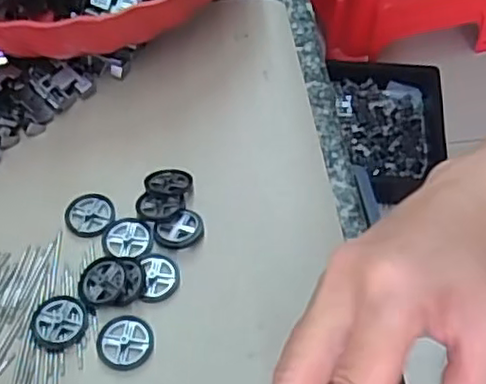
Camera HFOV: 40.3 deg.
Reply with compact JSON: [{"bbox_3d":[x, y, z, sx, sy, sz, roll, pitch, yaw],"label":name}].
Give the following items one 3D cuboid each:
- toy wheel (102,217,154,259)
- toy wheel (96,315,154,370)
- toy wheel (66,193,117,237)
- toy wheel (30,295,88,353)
[{"bbox_3d":[-0.065,0.025,0.368,0.026,0.006,0.028,-1,53,1],"label":"toy wheel"},{"bbox_3d":[-0.059,0.074,0.330,0.027,0.004,0.027,-1,53,1],"label":"toy wheel"},{"bbox_3d":[-0.087,0.013,0.377,0.027,0.004,0.027,-1,53,1],"label":"toy wheel"},{"bbox_3d":[-0.093,0.066,0.337,0.027,0.005,0.029,-1,53,1],"label":"toy wheel"}]

